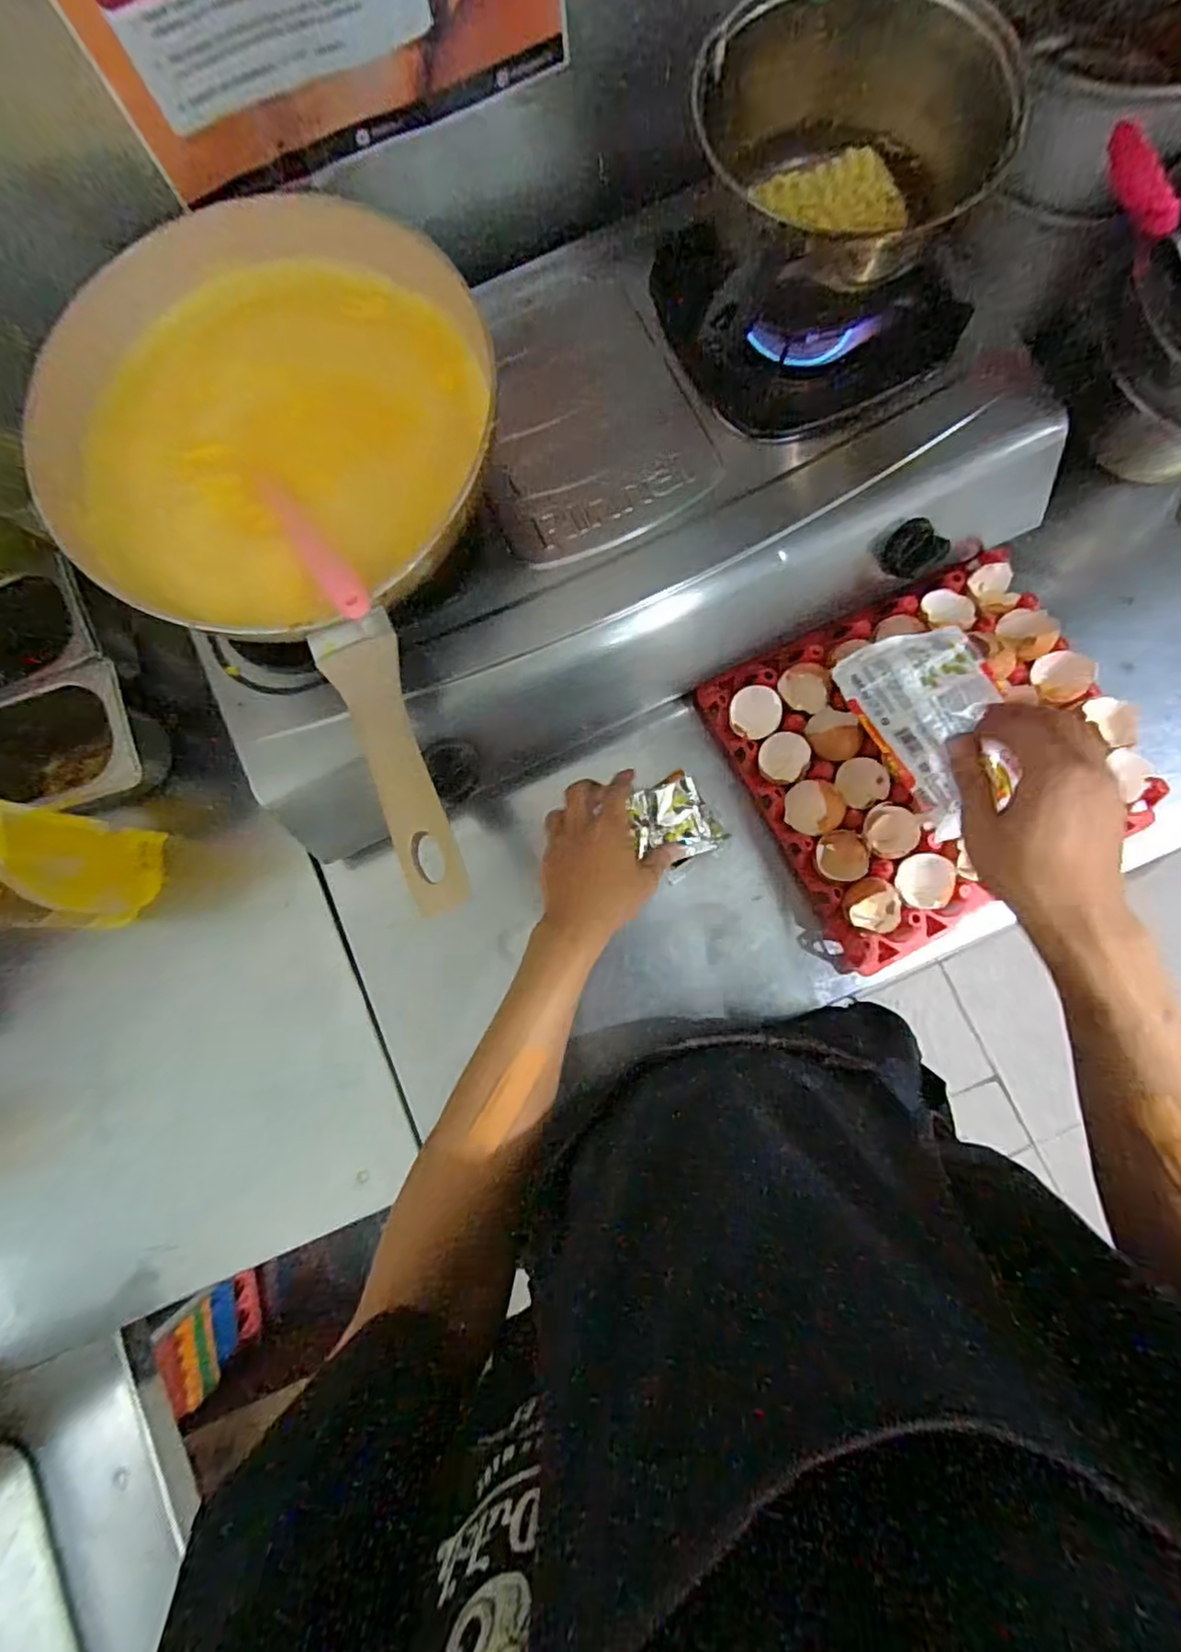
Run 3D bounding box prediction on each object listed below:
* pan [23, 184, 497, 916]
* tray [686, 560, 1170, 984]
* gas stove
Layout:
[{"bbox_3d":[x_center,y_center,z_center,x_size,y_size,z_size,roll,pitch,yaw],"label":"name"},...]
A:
[{"bbox_3d":[-0.185,-0.189,0.429,0.289,0.060,0.475,-15,81,1],"label":"pan"},{"bbox_3d":[0.283,-0.065,0.541,0.293,0.062,0.278,-27,81,-1],"label":"tray"},{"bbox_3d":[0.009,-0.280,0.540,0.688,0.122,0.366,-24,81,0],"label":"gas stove"}]

